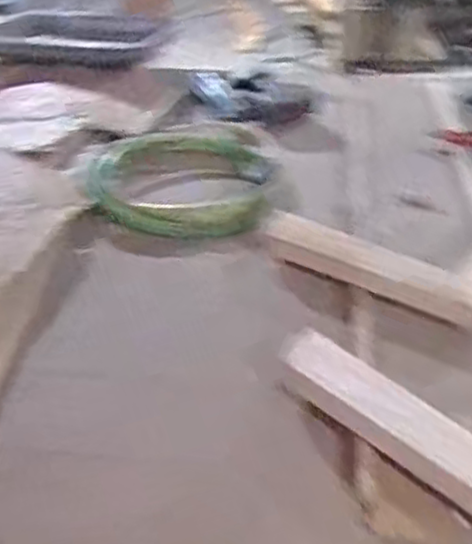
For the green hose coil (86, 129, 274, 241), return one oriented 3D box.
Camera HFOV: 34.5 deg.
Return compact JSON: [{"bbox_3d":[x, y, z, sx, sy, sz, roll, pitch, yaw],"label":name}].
[{"bbox_3d":[-0.084,-0.130,1.144,0.269,0.059,0.277,-2,33,1],"label":"green hose coil"}]

